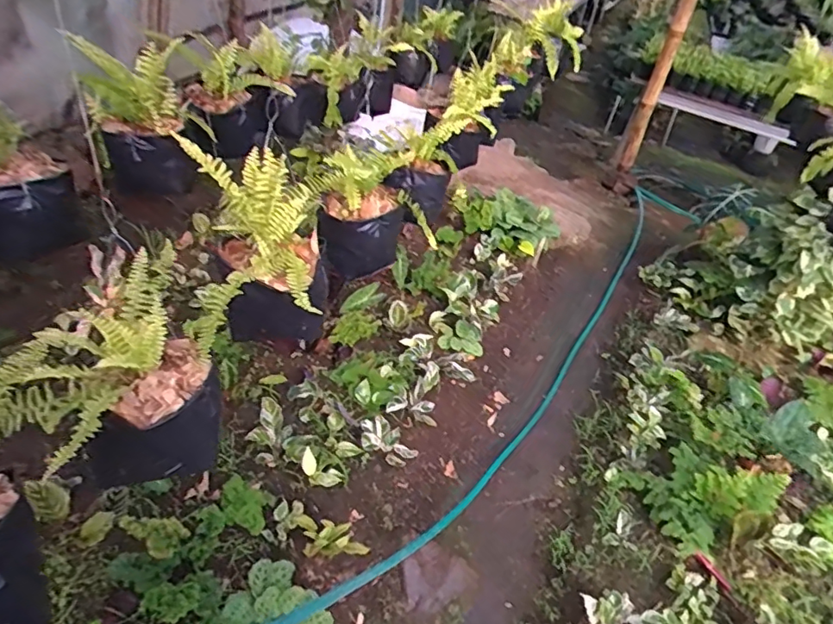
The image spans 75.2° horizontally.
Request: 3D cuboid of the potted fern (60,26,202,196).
[{"bbox_3d":[-0.515,-0.351,1.011,0.149,0.275,0.203,-19,47,-31],"label":"potted fern"}]

